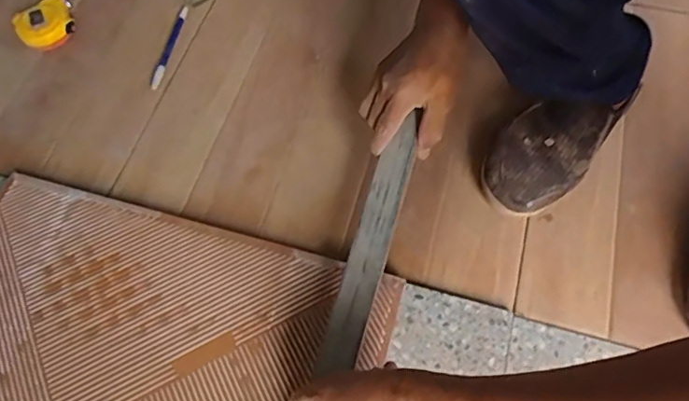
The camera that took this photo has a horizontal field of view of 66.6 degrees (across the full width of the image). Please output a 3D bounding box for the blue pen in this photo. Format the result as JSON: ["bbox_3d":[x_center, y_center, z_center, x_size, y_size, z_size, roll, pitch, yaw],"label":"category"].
[{"bbox_3d":[-0.246,-0.218,0.735,0.012,0.011,0.145,7,64,5],"label":"blue pen"}]

